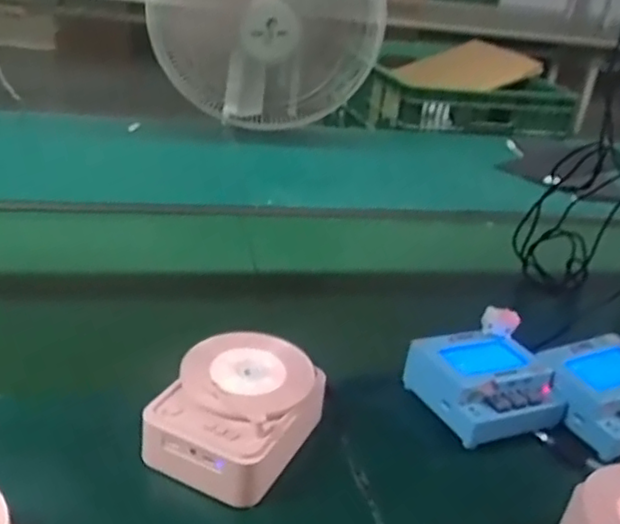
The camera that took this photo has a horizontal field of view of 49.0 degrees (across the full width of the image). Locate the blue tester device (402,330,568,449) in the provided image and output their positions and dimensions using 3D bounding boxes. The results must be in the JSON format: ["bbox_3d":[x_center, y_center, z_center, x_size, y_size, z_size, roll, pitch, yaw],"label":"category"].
[{"bbox_3d":[0.153,0.108,0.590,0.105,0.052,0.097,-6,29,-25],"label":"blue tester device"}]

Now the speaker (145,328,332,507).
[{"bbox_3d":[-0.053,0.114,0.521,0.106,0.056,0.132,16,28,17],"label":"speaker"}]

